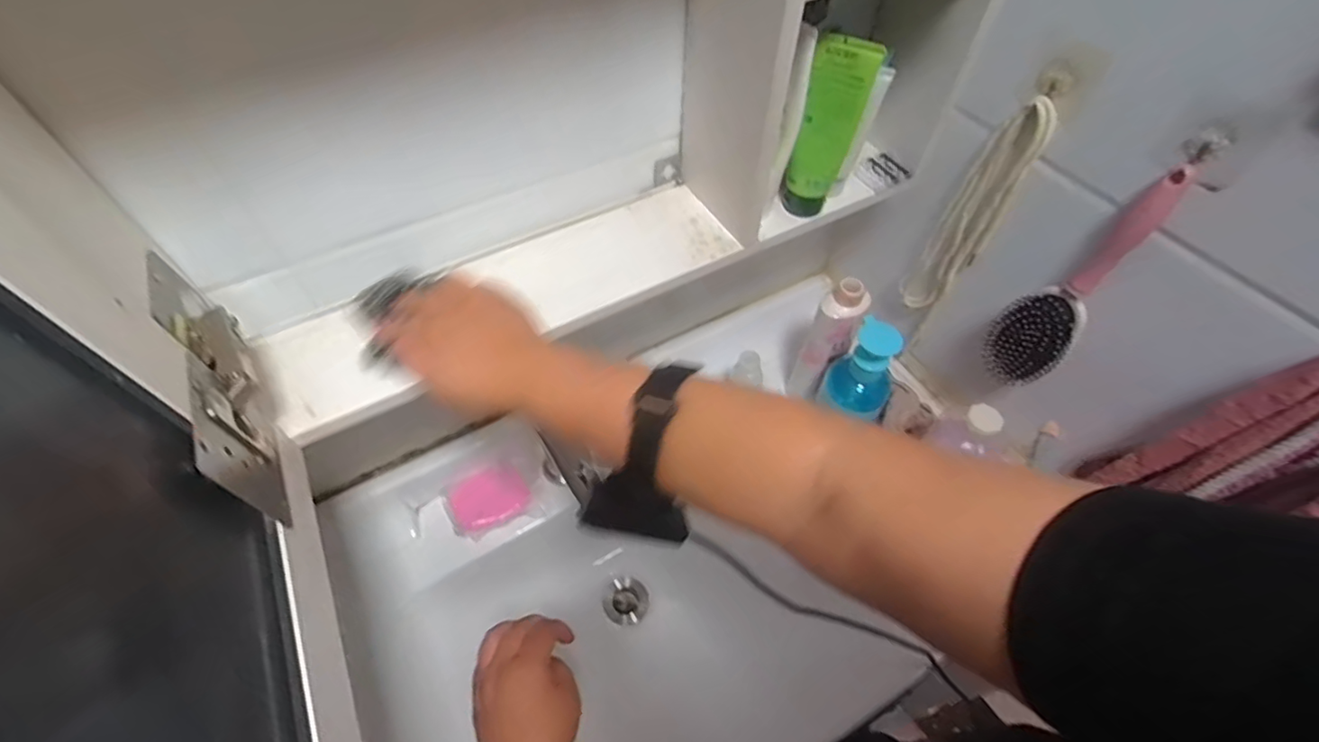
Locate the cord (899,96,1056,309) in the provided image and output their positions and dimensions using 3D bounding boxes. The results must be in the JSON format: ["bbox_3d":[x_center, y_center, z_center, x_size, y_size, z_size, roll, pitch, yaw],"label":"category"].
[{"bbox_3d":[0.316,-0.156,0.592,0.051,0.256,0.034,29,59,19],"label":"cord"}]

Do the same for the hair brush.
[{"bbox_3d":[0.371,-0.076,0.516,0.056,0.222,0.068,-34,62,-22],"label":"hair brush"}]

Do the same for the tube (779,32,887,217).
[{"bbox_3d":[0.137,-0.193,0.472,0.049,0.146,0.024,13,55,9],"label":"tube"}]

